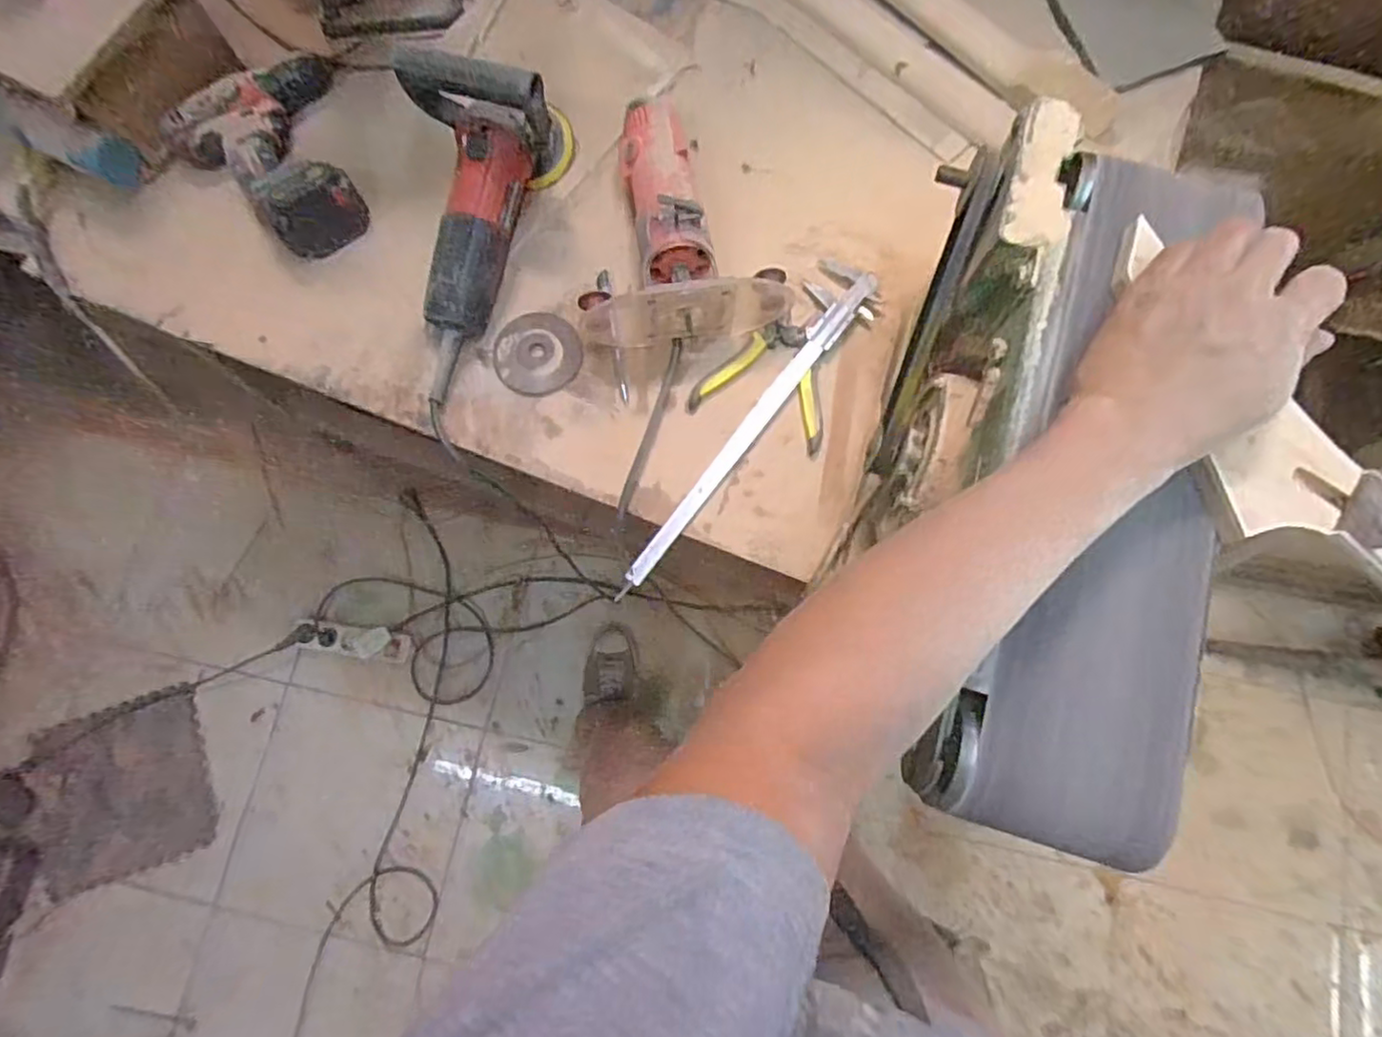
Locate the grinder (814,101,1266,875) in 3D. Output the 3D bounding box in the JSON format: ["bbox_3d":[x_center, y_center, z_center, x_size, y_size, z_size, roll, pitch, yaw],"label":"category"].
[{"bbox_3d":[0.229,-0.032,0.458,0.168,0.195,0.429,6,79,1],"label":"grinder"}]

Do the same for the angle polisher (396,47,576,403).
[{"bbox_3d":[-0.215,-0.273,0.634,0.117,0.159,0.316,17,95,3],"label":"angle polisher"}]

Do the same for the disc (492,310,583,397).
[{"bbox_3d":[-0.153,-0.165,0.665,0.085,0.007,0.085,0,79,0],"label":"disc"}]

